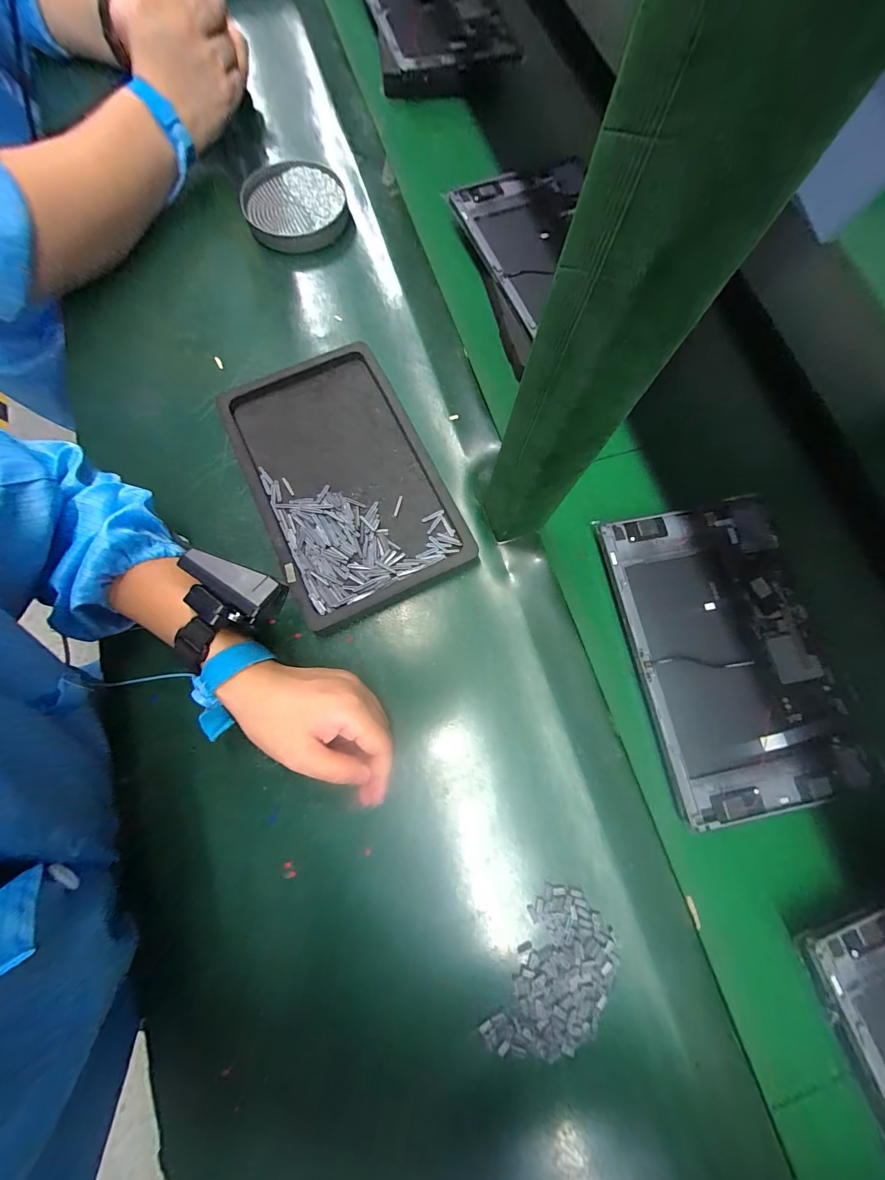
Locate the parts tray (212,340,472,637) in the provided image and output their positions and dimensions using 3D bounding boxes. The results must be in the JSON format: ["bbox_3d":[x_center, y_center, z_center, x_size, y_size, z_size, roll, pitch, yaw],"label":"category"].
[{"bbox_3d":[-0.092,-0.104,0.352,0.157,0.020,0.250,-26,79,-5],"label":"parts tray"}]

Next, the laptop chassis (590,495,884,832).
[{"bbox_3d":[0.242,0.050,0.331,0.159,0.014,0.252,-11,78,-2],"label":"laptop chassis"}]

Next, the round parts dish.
[{"bbox_3d":[-0.161,-0.421,0.429,0.109,0.020,0.116,0,78,1],"label":"round parts dish"}]

